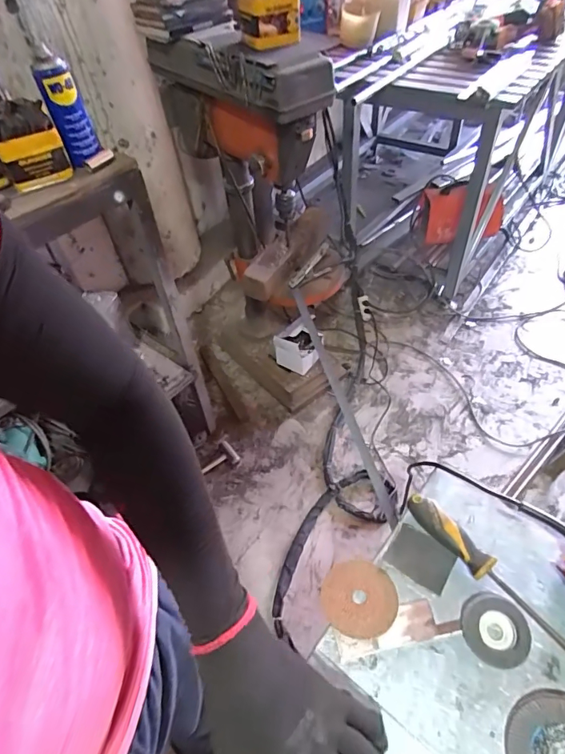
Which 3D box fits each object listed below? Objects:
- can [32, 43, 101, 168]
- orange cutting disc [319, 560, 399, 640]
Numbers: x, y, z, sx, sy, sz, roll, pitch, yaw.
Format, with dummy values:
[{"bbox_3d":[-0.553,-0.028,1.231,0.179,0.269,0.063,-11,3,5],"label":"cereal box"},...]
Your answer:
[{"bbox_3d":[-0.412,-0.510,0.867,0.064,0.181,0.053,-28,52,-18],"label":"can"},{"bbox_3d":[0.085,0.249,0.508,0.083,0.007,0.078,-7,49,8],"label":"orange cutting disc"}]

